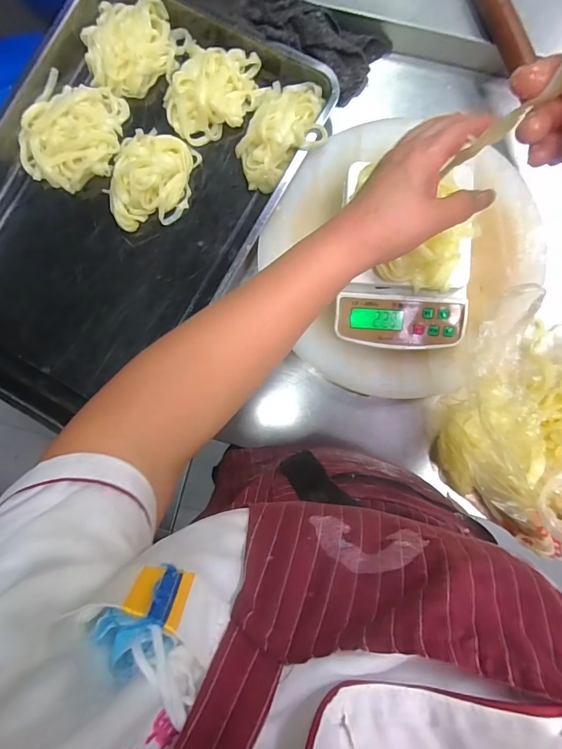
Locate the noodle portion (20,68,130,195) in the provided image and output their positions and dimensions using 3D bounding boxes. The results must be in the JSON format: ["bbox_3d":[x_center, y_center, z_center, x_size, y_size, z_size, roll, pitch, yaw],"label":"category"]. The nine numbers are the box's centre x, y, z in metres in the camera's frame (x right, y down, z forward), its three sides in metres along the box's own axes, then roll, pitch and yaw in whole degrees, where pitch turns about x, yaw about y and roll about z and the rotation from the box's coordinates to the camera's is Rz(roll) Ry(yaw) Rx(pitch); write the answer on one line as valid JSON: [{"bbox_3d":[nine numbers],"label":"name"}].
[{"bbox_3d":[-0.295,-0.339,0.580,0.118,0.035,0.146,16,88,3],"label":"noodle portion"}]

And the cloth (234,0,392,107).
[{"bbox_3d":[0.040,-0.464,0.559,0.213,0.044,0.091,22,88,-11],"label":"cloth"}]

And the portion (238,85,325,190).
[{"bbox_3d":[0.002,-0.329,0.562,0.113,0.044,0.151,19,88,3],"label":"portion"}]

